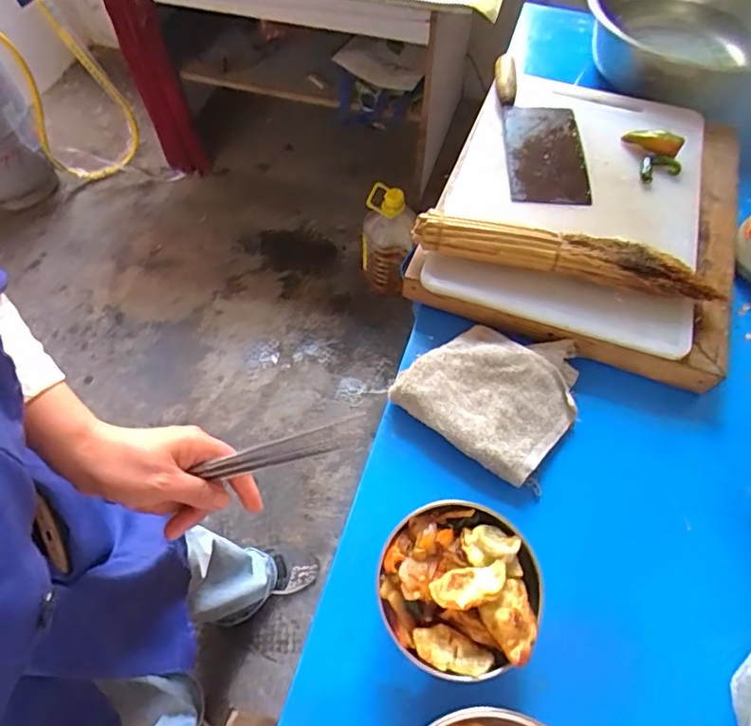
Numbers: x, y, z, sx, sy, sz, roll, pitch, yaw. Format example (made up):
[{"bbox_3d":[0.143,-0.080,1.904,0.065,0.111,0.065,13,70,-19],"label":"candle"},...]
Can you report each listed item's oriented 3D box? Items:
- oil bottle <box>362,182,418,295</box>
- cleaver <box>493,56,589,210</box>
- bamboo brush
[{"bbox_3d":[0.038,-0.330,1.521,0.164,0.330,0.129,2,61,3],"label":"oil bottle"},{"bbox_3d":[0.238,-0.340,0.759,0.109,0.047,0.288,-1,60,1],"label":"cleaver"},{"bbox_3d":[0.221,-0.128,0.630,0.355,0.058,0.056,12,62,9],"label":"bamboo brush"}]

